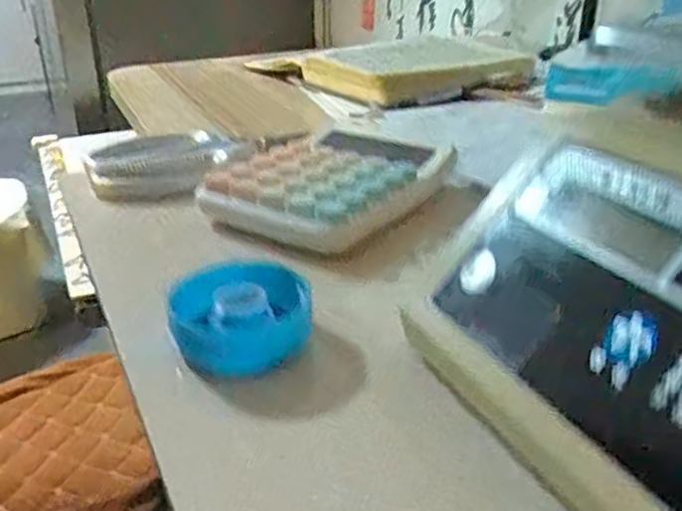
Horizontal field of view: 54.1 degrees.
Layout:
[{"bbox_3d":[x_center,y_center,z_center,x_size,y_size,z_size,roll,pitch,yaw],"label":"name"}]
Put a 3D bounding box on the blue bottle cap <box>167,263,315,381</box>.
[{"bbox_3d":[-0.041,0.025,0.274,0.055,0.024,0.055,0,27,0],"label":"blue bottle cap"}]

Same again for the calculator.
[{"bbox_3d":[-0.005,-0.043,0.393,0.111,0.023,0.126,16,31,29],"label":"calculator"}]

